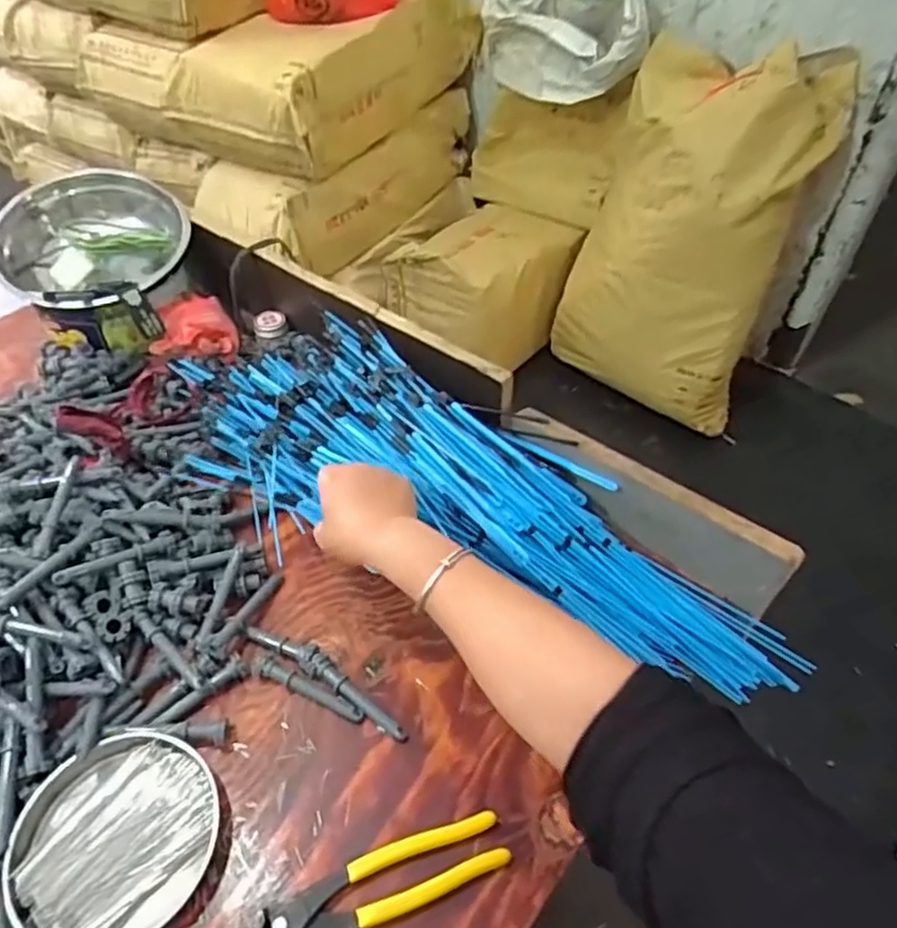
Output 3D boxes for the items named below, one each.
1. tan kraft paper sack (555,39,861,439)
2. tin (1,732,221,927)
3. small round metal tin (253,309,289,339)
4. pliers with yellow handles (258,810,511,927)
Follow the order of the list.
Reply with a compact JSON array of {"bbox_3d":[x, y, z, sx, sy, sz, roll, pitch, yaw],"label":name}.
[{"bbox_3d":[0.576,-0.548,1.672,0.511,0.852,0.250,23,37,21],"label":"tan kraft paper sack"},{"bbox_3d":[-0.227,0.257,0.460,0.129,0.020,0.125,1,48,-1],"label":"tin"},{"bbox_3d":[-0.222,-0.174,0.831,0.039,0.019,0.033,-17,50,-16],"label":"small round metal tin"},{"bbox_3d":[-0.042,0.283,0.450,0.165,0.013,0.039,-16,50,-15],"label":"pliers with yellow handles"}]

